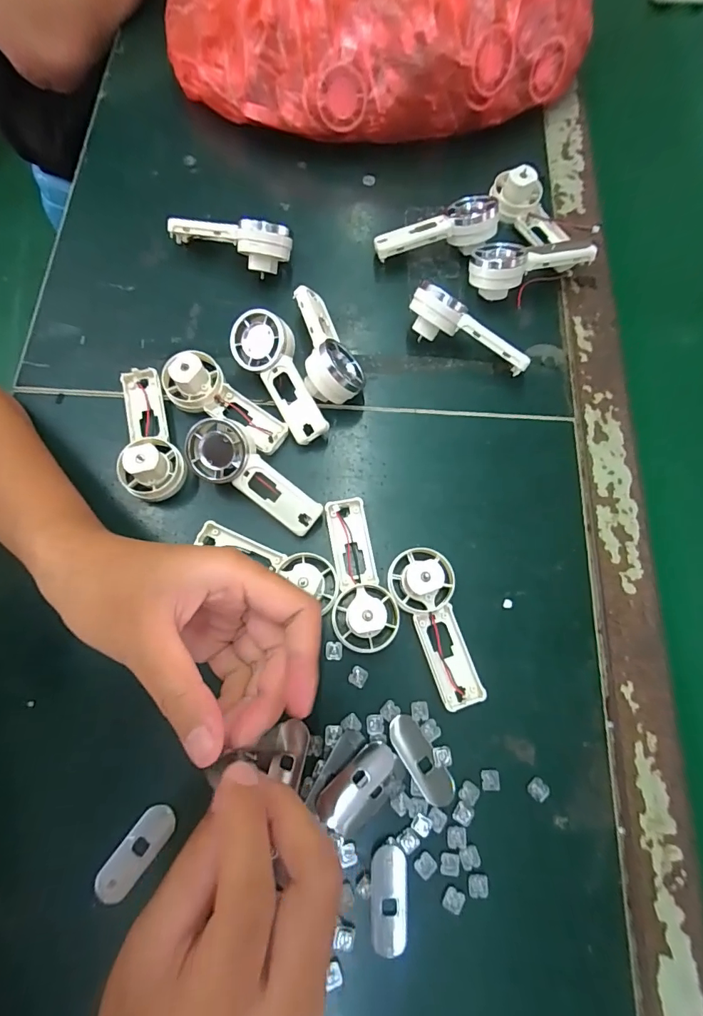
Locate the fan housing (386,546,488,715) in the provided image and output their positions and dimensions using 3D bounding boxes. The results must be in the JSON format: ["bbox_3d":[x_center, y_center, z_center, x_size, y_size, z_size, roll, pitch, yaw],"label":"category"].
[{"bbox_3d":[0.051,0.070,0.262,0.035,0.020,0.091,-19,87,-7],"label":"fan housing"}]

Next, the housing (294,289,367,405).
[{"bbox_3d":[-0.015,-0.115,0.311,0.039,0.034,0.090,-8,74,-4],"label":"housing"}]

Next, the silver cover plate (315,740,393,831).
[{"bbox_3d":[0.003,0.153,0.246,0.049,0.004,0.020,-39,78,-12],"label":"silver cover plate"}]

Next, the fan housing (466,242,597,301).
[{"bbox_3d":[0.131,-0.174,0.329,0.090,0.035,0.039,4,73,0],"label":"fan housing"}]

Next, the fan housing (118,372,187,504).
[{"bbox_3d":[-0.135,-0.052,0.291,0.037,0.030,0.093,-15,74,-6],"label":"fan housing"}]

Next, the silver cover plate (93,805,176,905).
[{"bbox_3d":[-0.114,0.183,0.237,0.018,0.004,0.049,37,68,8],"label":"silver cover plate"}]

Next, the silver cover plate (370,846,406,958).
[{"bbox_3d":[0.019,0.205,0.232,0.018,0.004,0.048,2,73,-1],"label":"silver cover plate"}]

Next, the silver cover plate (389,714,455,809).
[{"bbox_3d":[0.039,0.142,0.251,0.018,0.004,0.049,-34,77,-11],"label":"silver cover plate"}]

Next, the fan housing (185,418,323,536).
[{"bbox_3d":[-0.062,-0.019,0.284,0.094,0.018,0.037,38,101,-2],"label":"fan housing"}]

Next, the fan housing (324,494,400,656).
[{"bbox_3d":[0.001,0.039,0.269,0.037,0.029,0.092,-14,74,-5],"label":"fan housing"}]

